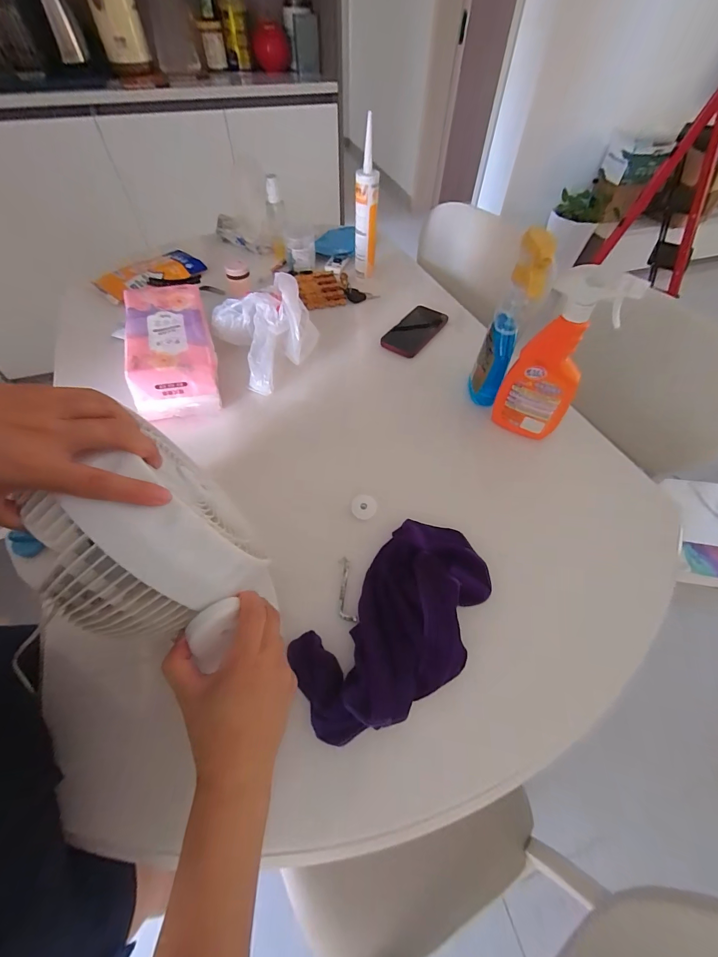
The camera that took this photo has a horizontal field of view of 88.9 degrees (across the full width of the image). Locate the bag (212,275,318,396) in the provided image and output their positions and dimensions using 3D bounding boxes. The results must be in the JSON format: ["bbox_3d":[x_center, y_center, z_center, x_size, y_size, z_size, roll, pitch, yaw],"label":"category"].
[{"bbox_3d":[-0.167,-0.286,0.668,0.169,0.112,0.206,-27,60,-19],"label":"bag"}]

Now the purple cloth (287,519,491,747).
[{"bbox_3d":[0.050,0.160,0.419,0.146,0.038,0.269,36,61,22],"label":"purple cloth"}]

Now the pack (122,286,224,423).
[{"bbox_3d":[-0.328,-0.225,0.645,0.140,0.090,0.277,-15,56,-12],"label":"pack"}]

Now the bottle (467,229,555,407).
[{"bbox_3d":[0.223,-0.226,0.559,0.049,0.255,0.050,14,55,8],"label":"bottle"}]

